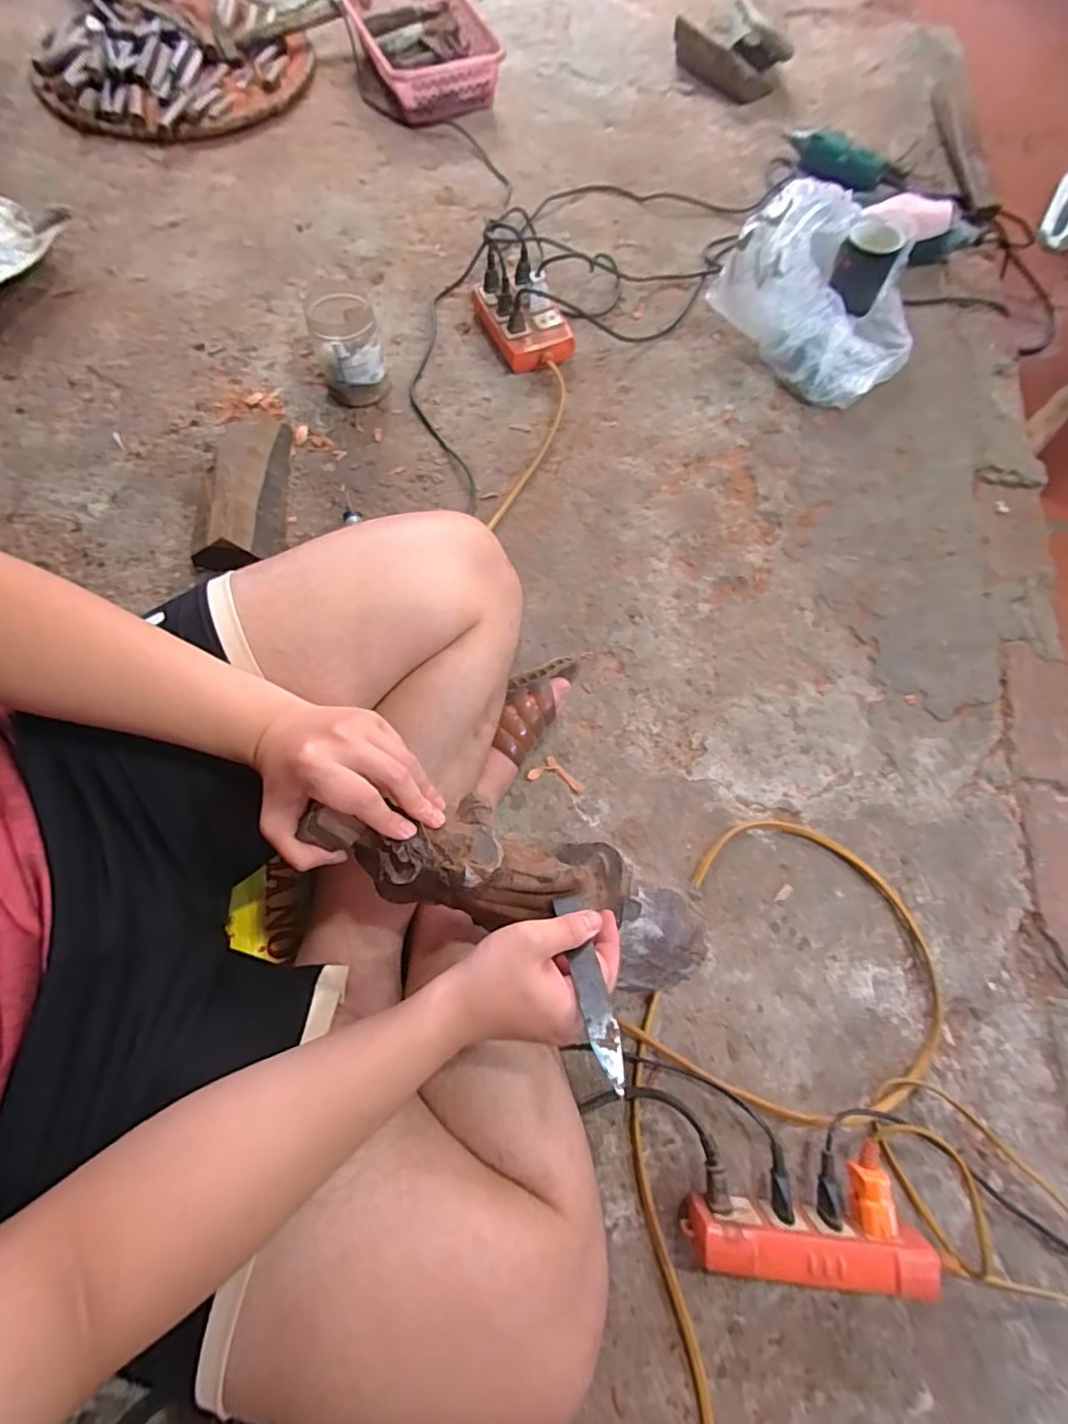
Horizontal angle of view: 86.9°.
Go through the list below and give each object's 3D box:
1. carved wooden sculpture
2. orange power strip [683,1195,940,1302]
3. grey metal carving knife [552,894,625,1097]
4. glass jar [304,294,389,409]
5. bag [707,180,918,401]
[{"bbox_3d":[-0.044,0.115,0.425,0.243,0.089,0.078,18,69,-30],"label":"carved wooden sculpture"},{"bbox_3d":[0.235,0.457,0.487,0.200,0.059,0.041,4,71,-1],"label":"orange power strip"},{"bbox_3d":[0.036,0.174,0.368,0.019,0.150,0.007,-12,115,-5],"label":"grey metal carving knife"},{"bbox_3d":[-0.259,-0.514,0.794,0.085,0.128,0.091,0,72,-1],"label":"glass jar"},{"bbox_3d":[0.465,-0.641,0.852,0.262,0.161,0.283,-39,77,-12],"label":"bag"}]

